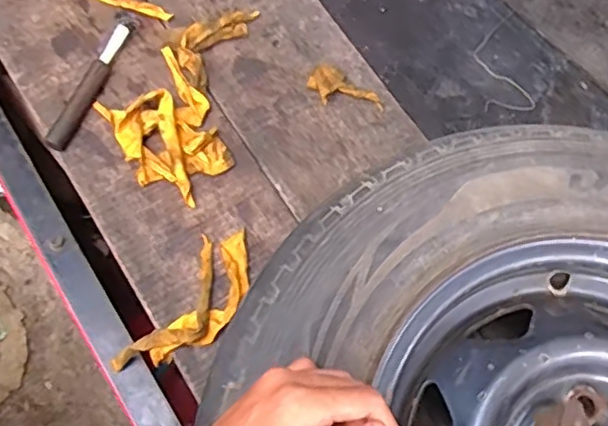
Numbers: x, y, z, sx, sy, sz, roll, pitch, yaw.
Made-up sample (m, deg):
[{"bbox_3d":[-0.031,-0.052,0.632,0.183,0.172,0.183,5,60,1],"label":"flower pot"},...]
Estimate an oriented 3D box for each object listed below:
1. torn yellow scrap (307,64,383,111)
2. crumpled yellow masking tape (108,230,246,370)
[{"bbox_3d":[0.046,-0.133,0.681,0.084,0.017,0.041,18,61,-12],"label":"torn yellow scrap"},{"bbox_3d":[-0.102,0.093,0.589,0.073,0.058,0.159,33,65,15],"label":"crumpled yellow masking tape"}]

